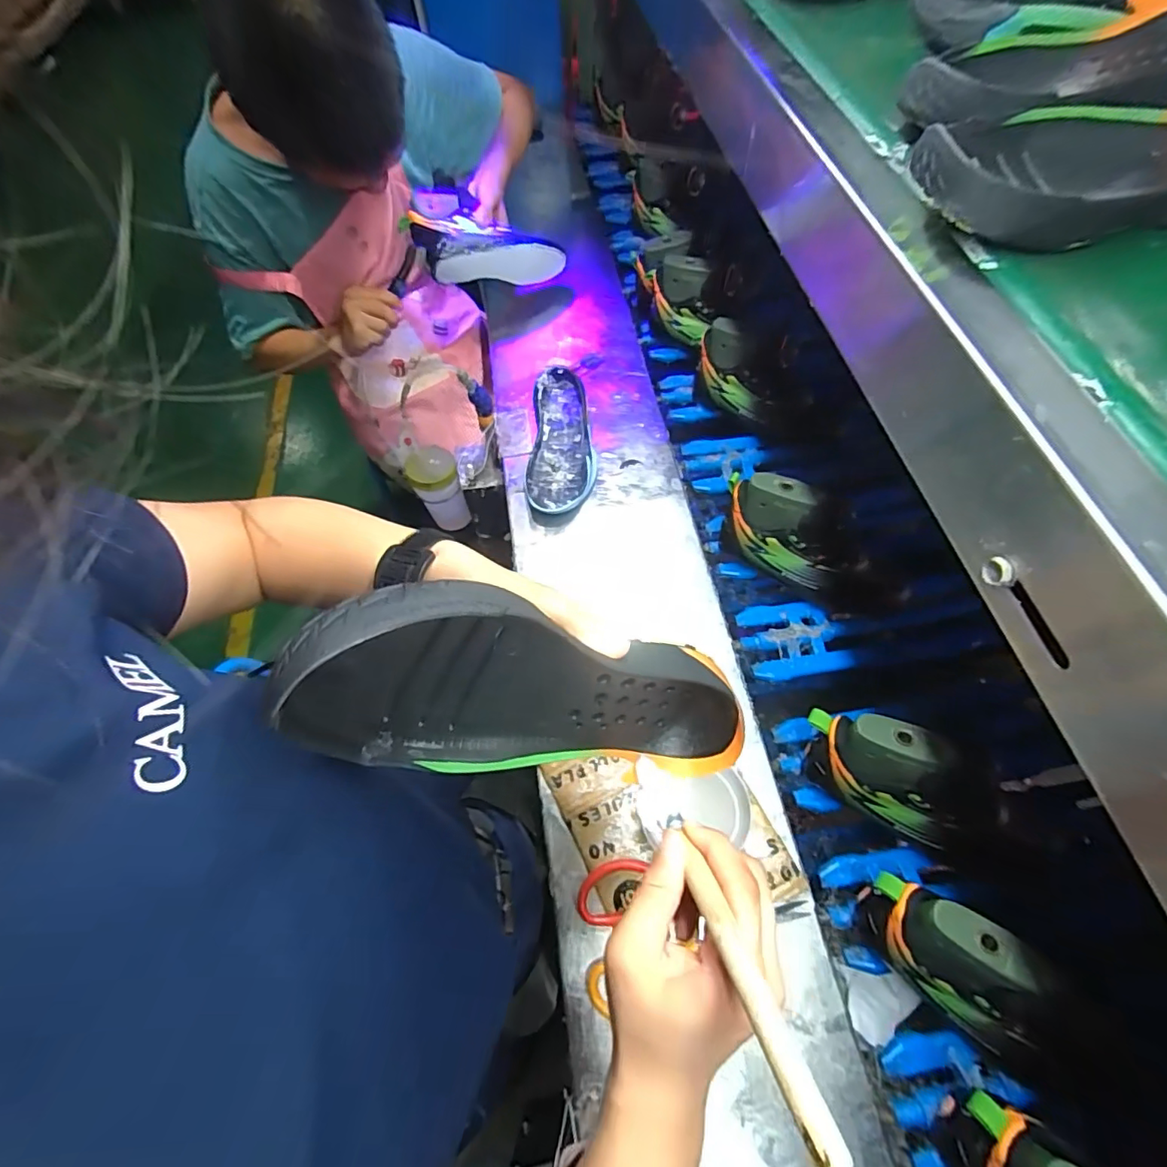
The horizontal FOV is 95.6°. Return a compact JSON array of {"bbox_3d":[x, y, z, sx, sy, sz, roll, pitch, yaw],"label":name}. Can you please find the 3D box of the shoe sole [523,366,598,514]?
[{"bbox_3d":[-0.029,-0.199,0.741,0.096,0.048,0.238,1,62,4],"label":"shoe sole"}]

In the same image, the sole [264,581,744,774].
[{"bbox_3d":[-0.021,0.065,0.267,0.118,0.255,0.047,-43,46,30],"label":"sole"}]

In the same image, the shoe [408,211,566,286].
[{"bbox_3d":[-0.142,-0.513,0.828,0.235,0.080,0.078,-5,59,-25],"label":"shoe"}]

